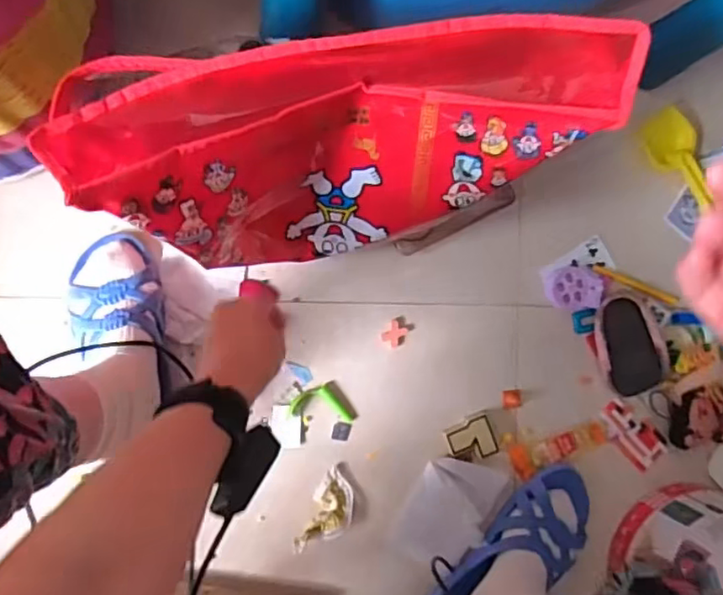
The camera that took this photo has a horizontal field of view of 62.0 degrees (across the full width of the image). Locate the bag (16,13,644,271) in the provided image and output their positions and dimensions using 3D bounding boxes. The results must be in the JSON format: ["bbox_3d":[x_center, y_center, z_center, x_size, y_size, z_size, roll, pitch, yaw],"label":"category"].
[{"bbox_3d":[-0.014,-0.126,0.537,0.443,0.190,0.155,-7,92,-8],"label":"bag"}]

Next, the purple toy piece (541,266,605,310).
[{"bbox_3d":[0.264,-0.012,0.751,0.069,0.022,0.052,-5,92,-8],"label":"purple toy piece"}]

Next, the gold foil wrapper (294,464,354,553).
[{"bbox_3d":[-0.036,0.255,0.705,0.050,0.024,0.095,31,87,-8],"label":"gold foil wrapper"}]

